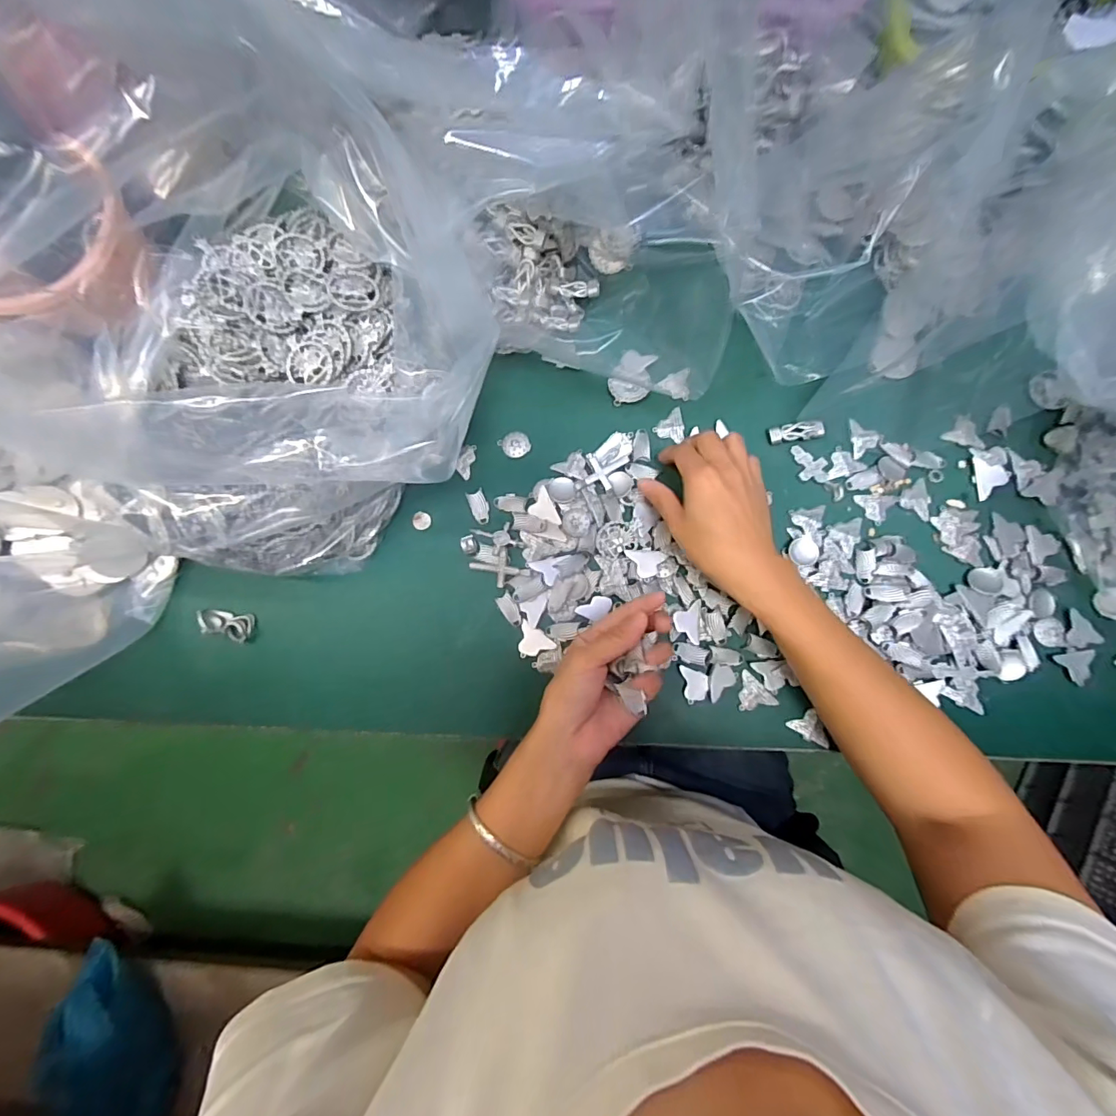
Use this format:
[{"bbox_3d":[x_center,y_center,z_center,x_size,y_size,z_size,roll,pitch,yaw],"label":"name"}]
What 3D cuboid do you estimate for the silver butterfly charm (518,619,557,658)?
[{"bbox_3d":[-0.020,0.065,0.404,0.029,0.004,0.030,-20,82,-1],"label":"silver butterfly charm"}]

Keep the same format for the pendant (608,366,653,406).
[{"bbox_3d":[0.064,-0.155,0.432,0.037,0.004,0.032,-14,82,0],"label":"pendant"}]

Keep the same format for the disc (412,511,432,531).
[{"bbox_3d":[-0.118,-0.032,0.422,0.016,0.004,0.016,0,82,2],"label":"disc"}]

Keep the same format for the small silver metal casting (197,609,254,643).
[{"bbox_3d":[-0.277,0.056,0.406,0.034,0.023,0.023,8,82,3],"label":"small silver metal casting"}]

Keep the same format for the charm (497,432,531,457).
[{"bbox_3d":[-0.037,-0.100,0.429,0.023,0.004,0.023,0,82,2],"label":"charm"}]

